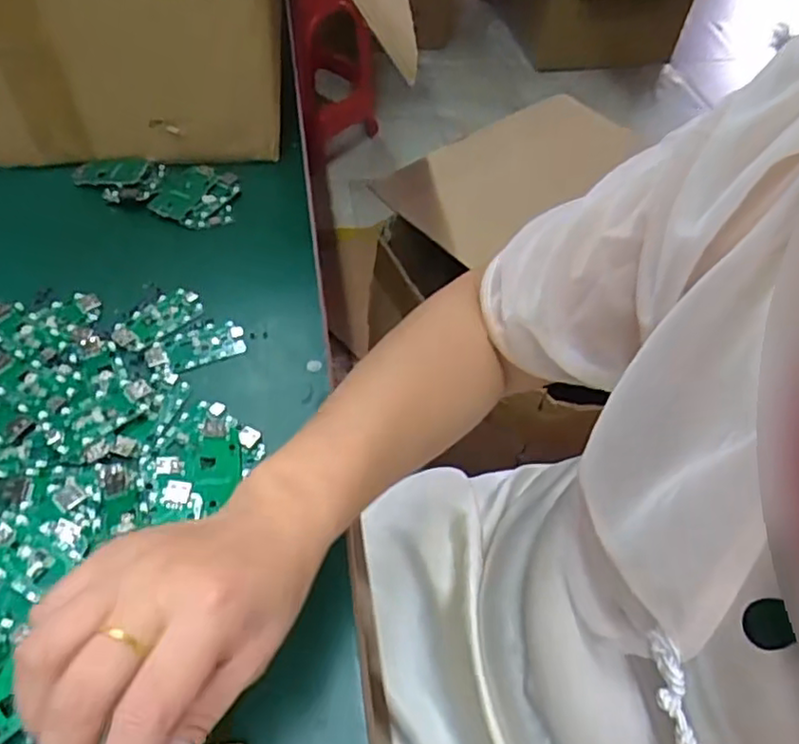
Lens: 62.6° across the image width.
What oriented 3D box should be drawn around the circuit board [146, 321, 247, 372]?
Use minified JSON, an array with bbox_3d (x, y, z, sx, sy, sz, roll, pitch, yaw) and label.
[{"bbox_3d":[-0.139,-0.017,0.450,0.063,0.005,0.033,-22,56,-20],"label":"circuit board"}]

